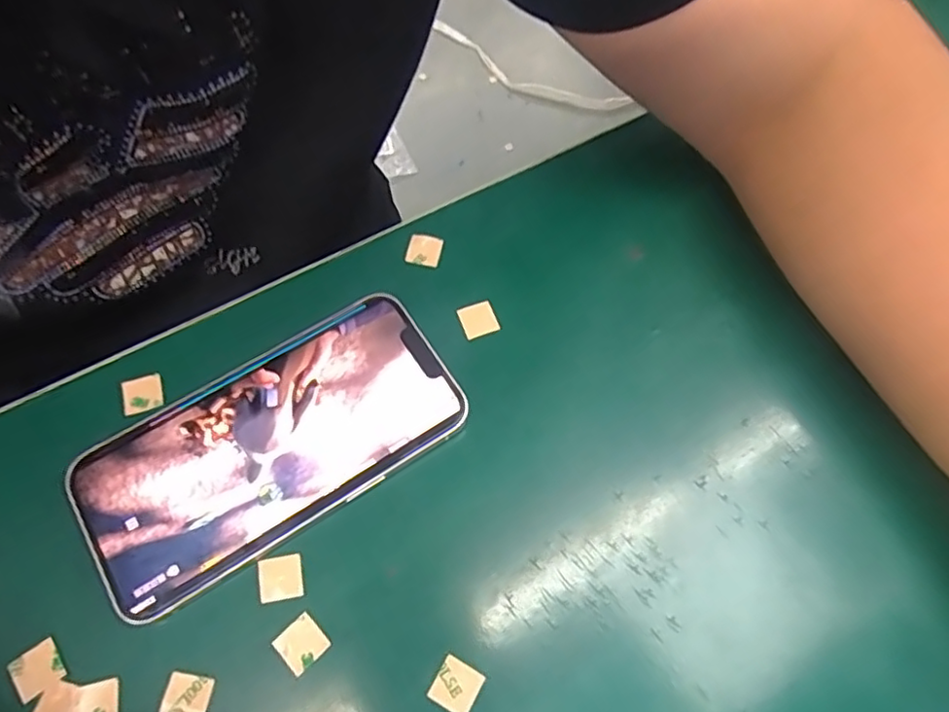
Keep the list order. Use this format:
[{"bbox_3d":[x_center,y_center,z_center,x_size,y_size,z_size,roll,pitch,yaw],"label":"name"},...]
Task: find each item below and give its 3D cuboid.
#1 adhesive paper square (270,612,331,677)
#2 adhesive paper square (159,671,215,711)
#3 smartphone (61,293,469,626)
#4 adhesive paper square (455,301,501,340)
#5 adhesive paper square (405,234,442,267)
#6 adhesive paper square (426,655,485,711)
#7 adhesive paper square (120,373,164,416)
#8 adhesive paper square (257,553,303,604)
[{"bbox_3d":[-0.062,0.103,0.222,0.016,0.004,0.015,-41,74,-17],"label":"adhesive paper square"},{"bbox_3d":[-0.099,0.118,0.214,0.015,0.004,0.015,11,65,-2],"label":"adhesive paper square"},{"bbox_3d":[-0.080,0.034,0.247,0.144,0.009,0.071,-31,71,-14],"label":"smartphone"},{"bbox_3d":[0.002,-0.016,0.279,0.016,0.004,0.016,-19,69,-10],"label":"adhesive paper square"},{"bbox_3d":[-0.023,-0.050,0.292,0.015,0.004,0.016,12,67,3],"label":"adhesive paper square"},{"bbox_3d":[-0.006,0.115,0.218,0.016,0.004,0.016,28,69,9],"label":"adhesive paper square"},{"bbox_3d":[-0.138,0.016,0.260,0.016,0.004,0.014,-17,76,-12],"label":"adhesive paper square"},{"bbox_3d":[-0.072,0.082,0.231,0.016,0.004,0.015,-10,72,-7],"label":"adhesive paper square"}]

